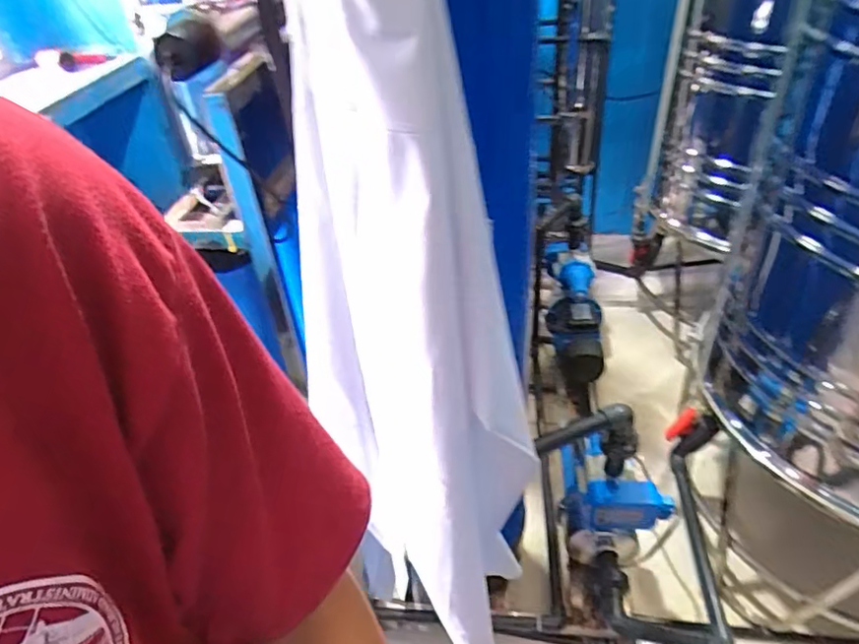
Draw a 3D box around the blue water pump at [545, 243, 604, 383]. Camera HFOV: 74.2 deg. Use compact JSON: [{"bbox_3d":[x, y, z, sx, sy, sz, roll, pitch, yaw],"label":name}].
[{"bbox_3d":[0.431,-0.026,1.700,0.140,0.422,0.155,-8,3,-3],"label":"blue water pump"}]

